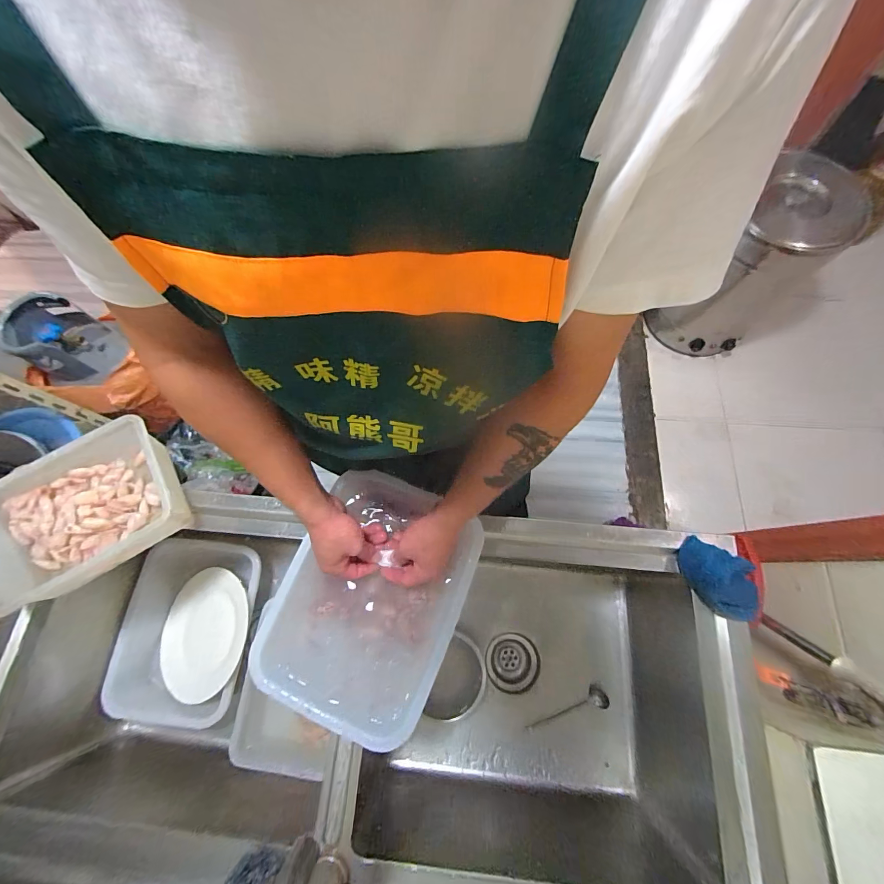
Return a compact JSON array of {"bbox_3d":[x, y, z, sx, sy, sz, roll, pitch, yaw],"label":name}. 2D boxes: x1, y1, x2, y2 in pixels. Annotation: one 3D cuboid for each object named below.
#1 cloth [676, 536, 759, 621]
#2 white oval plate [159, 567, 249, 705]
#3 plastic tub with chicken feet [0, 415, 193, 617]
[{"bbox_3d":[0.438,0.217,0.589,0.098,0.073,0.103,19,73,8],"label":"cloth"},{"bbox_3d":[-0.489,0.388,0.773,0.219,0.017,0.234,-7,61,20],"label":"white oval plate"},{"bbox_3d":[-0.581,0.109,0.623,0.271,0.086,0.212,-33,73,-9],"label":"plastic tub with chicken feet"}]

